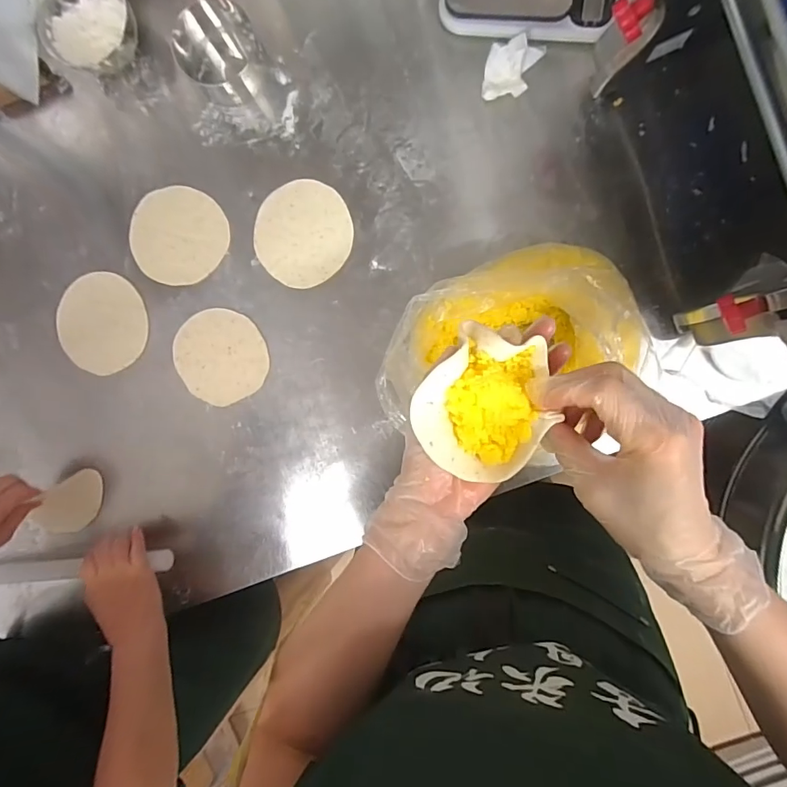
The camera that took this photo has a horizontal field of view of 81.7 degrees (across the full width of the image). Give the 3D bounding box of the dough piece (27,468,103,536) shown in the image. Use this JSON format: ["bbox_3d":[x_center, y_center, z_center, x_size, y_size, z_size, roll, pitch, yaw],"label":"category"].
[{"bbox_3d":[-0.435,0.151,0.615,0.062,0.016,0.109,33,99,-26],"label":"dough piece"}]

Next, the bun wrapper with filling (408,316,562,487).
[{"bbox_3d":[0.061,0.009,0.309,0.083,0.027,0.096,31,97,0],"label":"bun wrapper with filling"}]

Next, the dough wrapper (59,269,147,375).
[{"bbox_3d":[-0.385,-0.091,0.598,0.120,0.011,0.127,1,99,7],"label":"dough wrapper"}]

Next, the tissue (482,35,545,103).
[{"bbox_3d":[0.133,-0.371,0.521,0.053,0.021,0.068,25,95,3],"label":"tissue"}]

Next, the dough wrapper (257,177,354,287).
[{"bbox_3d":[-0.114,-0.198,0.567,0.120,0.007,0.124,15,98,5],"label":"dough wrapper"}]

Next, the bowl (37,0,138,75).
[{"bbox_3d":[-0.357,-0.438,0.542,0.097,0.051,0.103,21,95,4],"label":"bowl"}]

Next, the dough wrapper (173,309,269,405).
[{"bbox_3d":[-0.224,-0.049,0.589,0.113,0.006,0.120,0,94,5],"label":"dough wrapper"}]

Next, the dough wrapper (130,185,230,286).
[{"bbox_3d":[-0.273,-0.199,0.579,0.122,0.009,0.115,-3,97,-1],"label":"dough wrapper"}]

